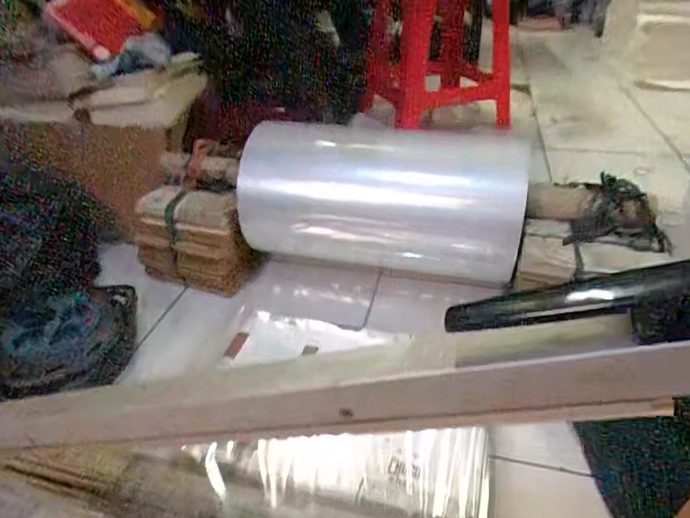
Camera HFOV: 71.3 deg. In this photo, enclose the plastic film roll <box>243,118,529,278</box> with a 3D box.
[{"bbox_3d":[0.052,-0.092,0.701,0.396,0.175,0.146,7,36,13],"label":"plastic film roll"}]

